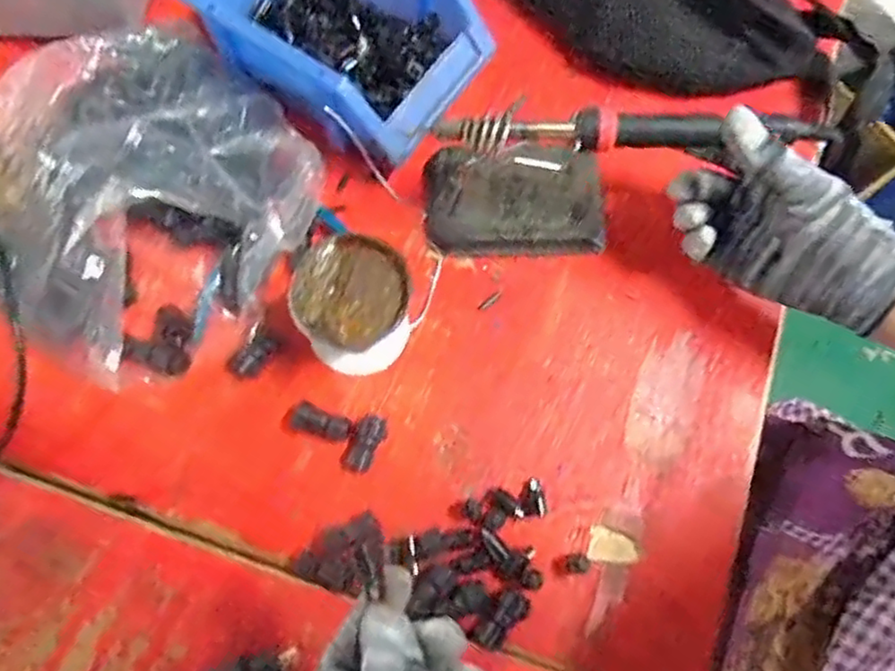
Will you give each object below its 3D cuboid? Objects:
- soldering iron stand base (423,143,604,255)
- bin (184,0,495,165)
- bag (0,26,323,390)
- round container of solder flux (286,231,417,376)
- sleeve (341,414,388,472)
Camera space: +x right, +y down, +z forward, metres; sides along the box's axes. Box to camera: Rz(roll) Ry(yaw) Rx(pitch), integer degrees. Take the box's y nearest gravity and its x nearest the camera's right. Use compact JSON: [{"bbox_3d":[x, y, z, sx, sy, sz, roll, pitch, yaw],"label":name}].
[{"bbox_3d":[0.045,-0.093,0.448,0.119,0.018,0.075,-1,72,-1],"label":"soldering iron stand base"},{"bbox_3d":[-0.071,-0.207,0.448,0.176,0.078,0.124,31,74,9],"label":"bin"},{"bbox_3d":[-0.210,-0.102,0.407,0.223,0.099,0.221,35,75,9],"label":"bag"},{"bbox_3d":[-0.056,-0.017,0.394,0.067,0.070,0.063,0,72,-1],"label":"round container of solder flux"},{"bbox_3d":[-0.050,0.067,0.400,0.018,0.018,0.036,29,74,8],"label":"sleeve"}]

